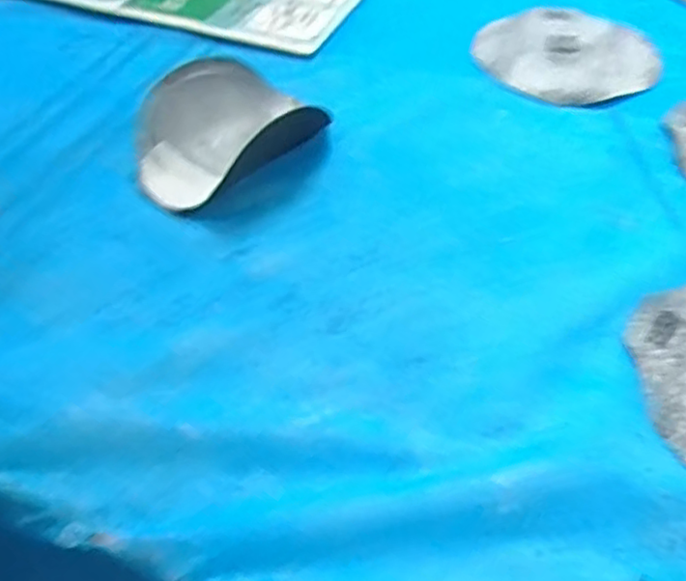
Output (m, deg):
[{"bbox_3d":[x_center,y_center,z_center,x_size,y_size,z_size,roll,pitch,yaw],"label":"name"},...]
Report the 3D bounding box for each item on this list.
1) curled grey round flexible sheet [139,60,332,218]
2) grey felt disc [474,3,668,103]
[{"bbox_3d":[-0.087,-0.115,0.459,0.095,0.035,0.128,34,59,26],"label":"curled grey round flexible sheet"},{"bbox_3d":[0.184,-0.202,0.553,0.142,0.004,0.140,-1,51,1],"label":"grey felt disc"}]

